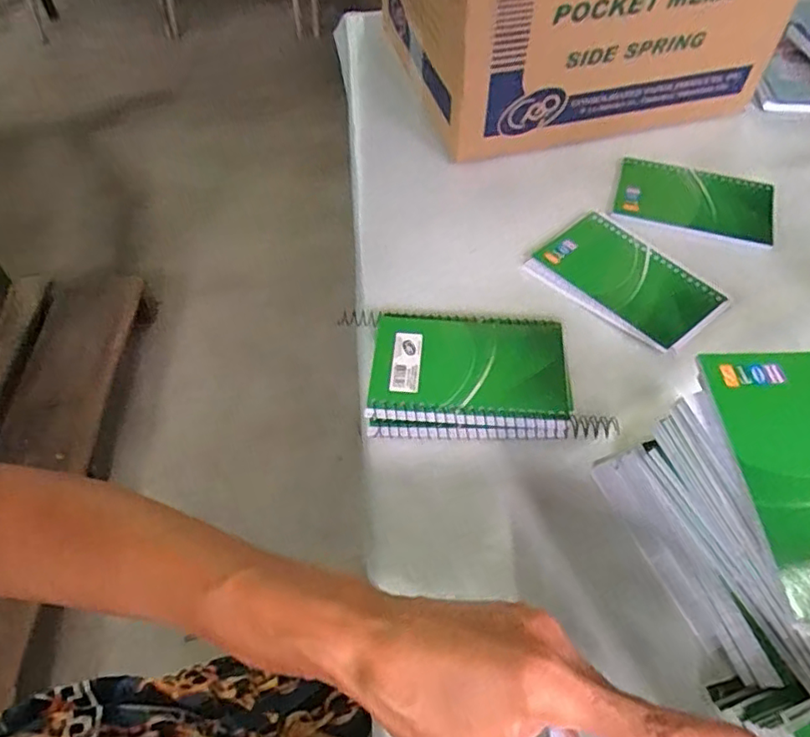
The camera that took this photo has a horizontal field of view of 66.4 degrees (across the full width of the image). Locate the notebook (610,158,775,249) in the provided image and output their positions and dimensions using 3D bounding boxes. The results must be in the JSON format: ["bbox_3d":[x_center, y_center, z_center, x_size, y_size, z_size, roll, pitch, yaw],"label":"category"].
[{"bbox_3d":[0.248,-0.145,0.531,0.128,0.006,0.085,15,56,11],"label":"notebook"}]

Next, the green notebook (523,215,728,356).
[{"bbox_3d":[0.170,-0.070,0.480,0.087,0.005,0.133,-35,61,-23],"label":"green notebook"}]

